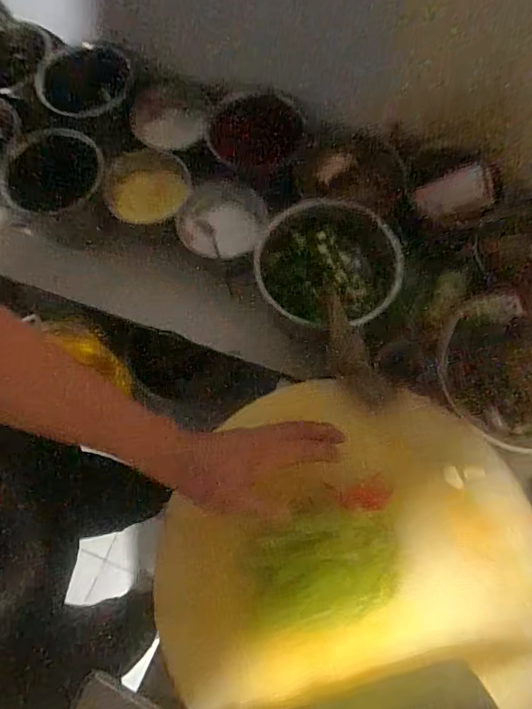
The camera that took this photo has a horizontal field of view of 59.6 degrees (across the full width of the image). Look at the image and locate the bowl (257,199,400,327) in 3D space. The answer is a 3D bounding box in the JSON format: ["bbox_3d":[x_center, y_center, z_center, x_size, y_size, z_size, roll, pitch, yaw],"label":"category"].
[{"bbox_3d":[0.079,-0.114,0.576,0.161,0.056,0.150,40,75,14],"label":"bowl"}]

